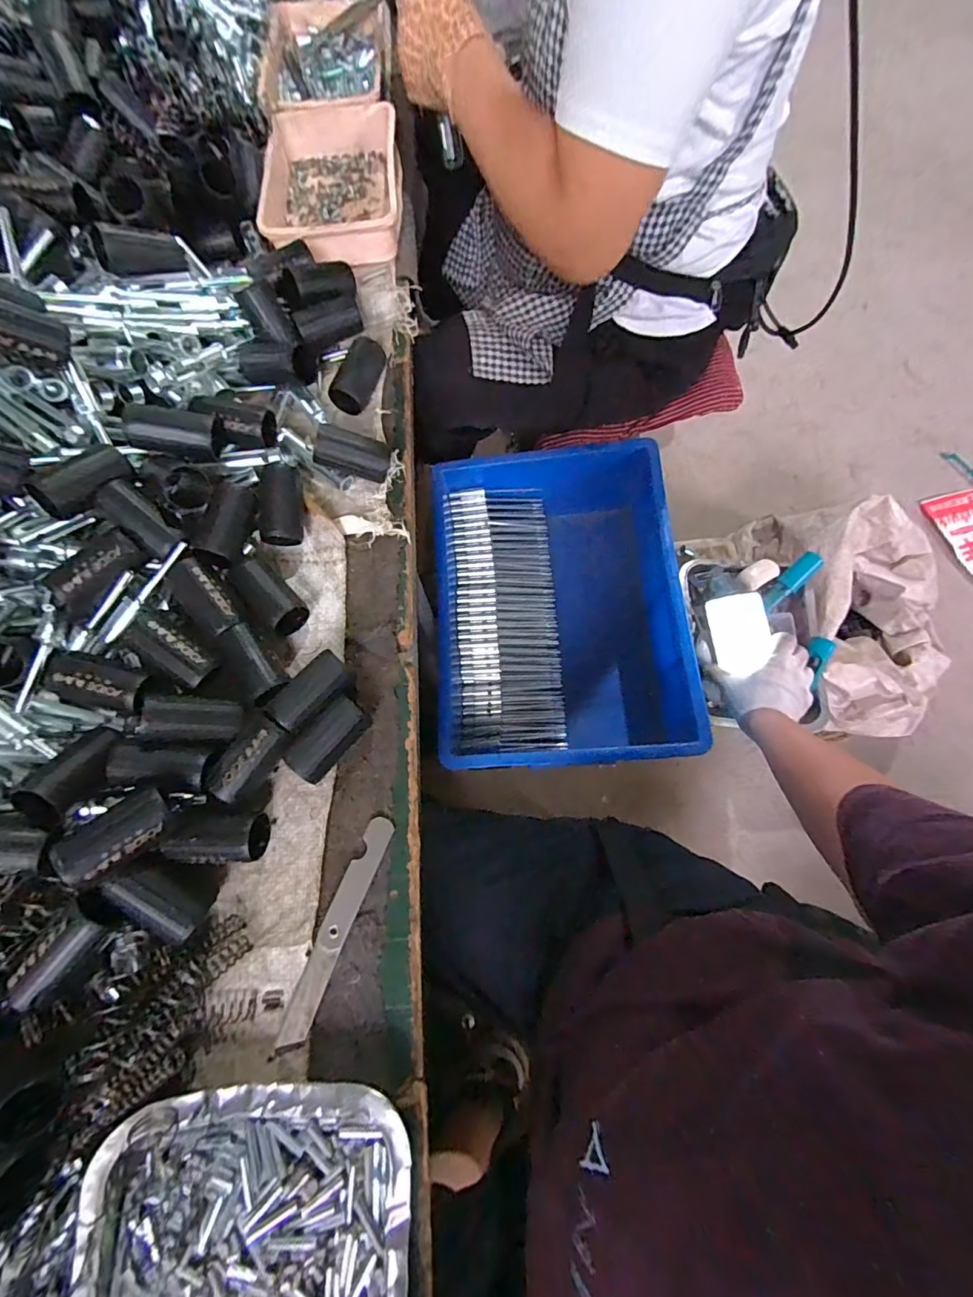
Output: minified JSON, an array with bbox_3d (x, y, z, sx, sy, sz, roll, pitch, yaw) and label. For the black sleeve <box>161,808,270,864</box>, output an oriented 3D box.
[{"bbox_3d":[-0.186,0.131,0.337,0.054,0.036,0.033,4,74,1],"label":"black sleeve"}]

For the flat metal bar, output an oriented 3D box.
[{"bbox_3d":[-0.103,0.192,0.335,0.020,0.005,0.148,21,73,4],"label":"flat metal bar"}]

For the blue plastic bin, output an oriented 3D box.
[{"bbox_3d":[0.085,-0.053,0.640,0.289,0.159,0.401,-3,74,-1],"label":"blue plastic bin"}]

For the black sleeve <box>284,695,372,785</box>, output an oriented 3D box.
[{"bbox_3d":[-0.115,0.067,0.360,0.033,0.032,0.060,37,77,10],"label":"black sleeve"}]

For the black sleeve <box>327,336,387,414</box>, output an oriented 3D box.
[{"bbox_3d":[-0.115,-0.254,0.444,0.037,0.041,0.065,22,75,6],"label":"black sleeve"}]

